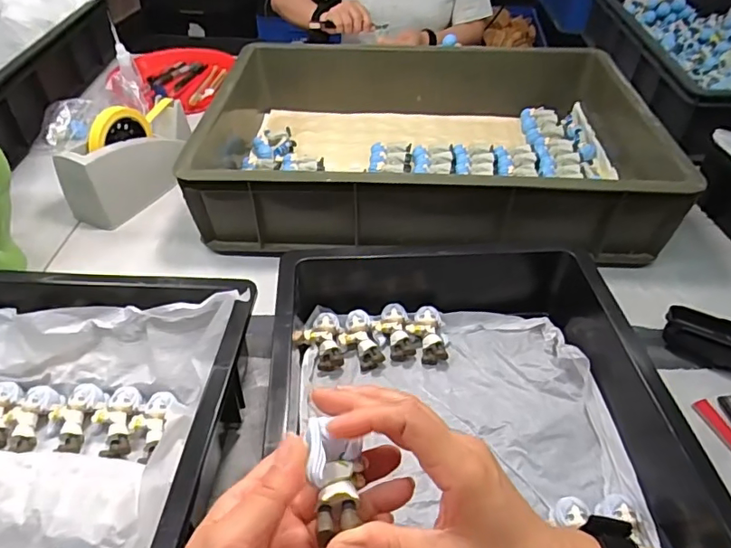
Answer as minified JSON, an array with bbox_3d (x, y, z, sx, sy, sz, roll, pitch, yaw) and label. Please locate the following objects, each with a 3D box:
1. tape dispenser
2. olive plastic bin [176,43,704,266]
[{"bbox_3d":[-0.320,-0.166,0.716,0.077,0.113,0.201,23,48,23],"label":"tape dispenser"},{"bbox_3d":[0.073,-0.197,0.743,0.582,0.119,0.423,-1,44,-1],"label":"olive plastic bin"}]

